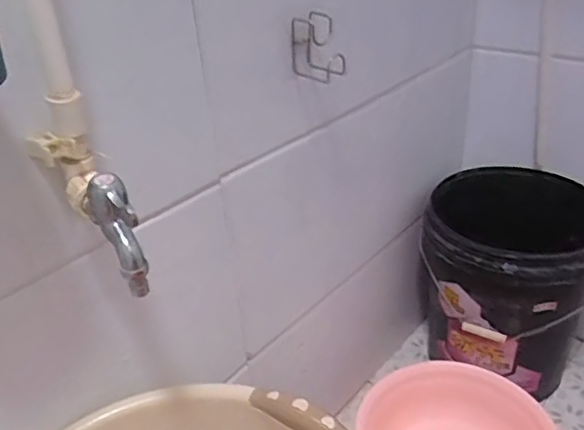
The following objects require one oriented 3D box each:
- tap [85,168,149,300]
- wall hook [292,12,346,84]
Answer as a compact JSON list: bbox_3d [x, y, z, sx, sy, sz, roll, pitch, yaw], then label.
[{"bbox_3d":[-0.135,0.017,0.454,0.028,0.101,0.040,-23,12,-30],"label":"tap"},{"bbox_3d":[0.034,-0.209,0.713,0.060,0.085,0.035,24,41,39],"label":"wall hook"}]

